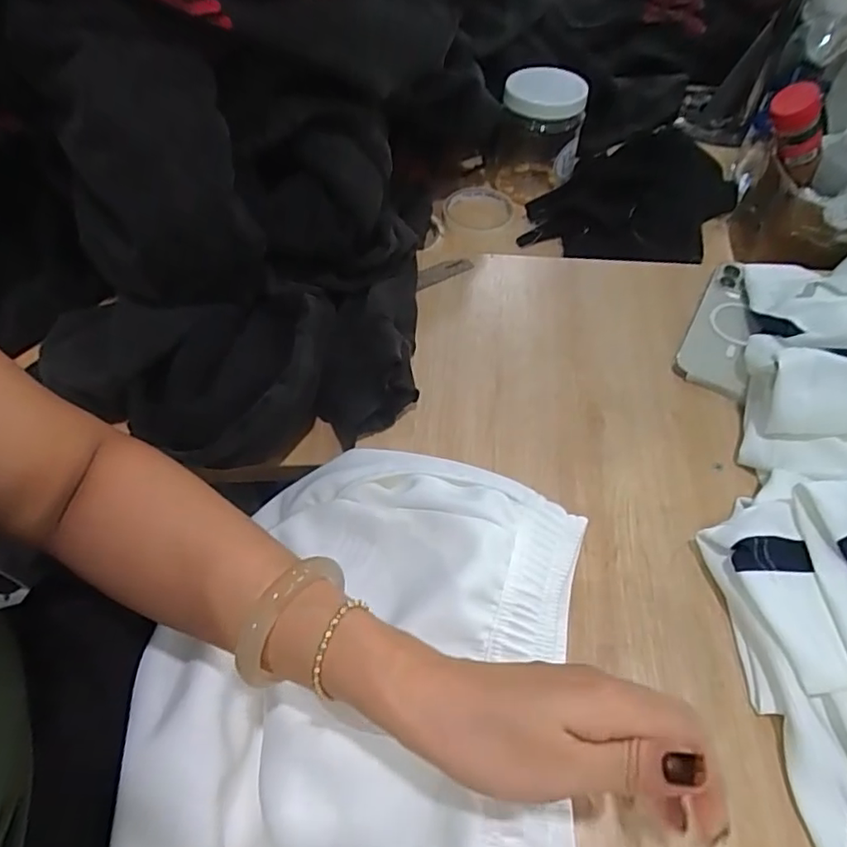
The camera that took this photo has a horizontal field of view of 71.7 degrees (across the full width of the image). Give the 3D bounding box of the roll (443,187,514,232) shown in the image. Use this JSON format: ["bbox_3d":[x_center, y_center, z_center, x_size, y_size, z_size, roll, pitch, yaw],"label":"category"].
[{"bbox_3d":[0.067,-0.263,0.713,0.084,0.009,0.091,0,54,0],"label":"roll"}]

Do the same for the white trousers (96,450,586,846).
[{"bbox_3d":[-0.038,0.205,0.304,0.252,0.084,0.436,3,54,2],"label":"white trousers"}]

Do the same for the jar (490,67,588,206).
[{"bbox_3d":[0.135,-0.343,0.703,0.092,0.120,0.096,0,54,0],"label":"jar"}]

